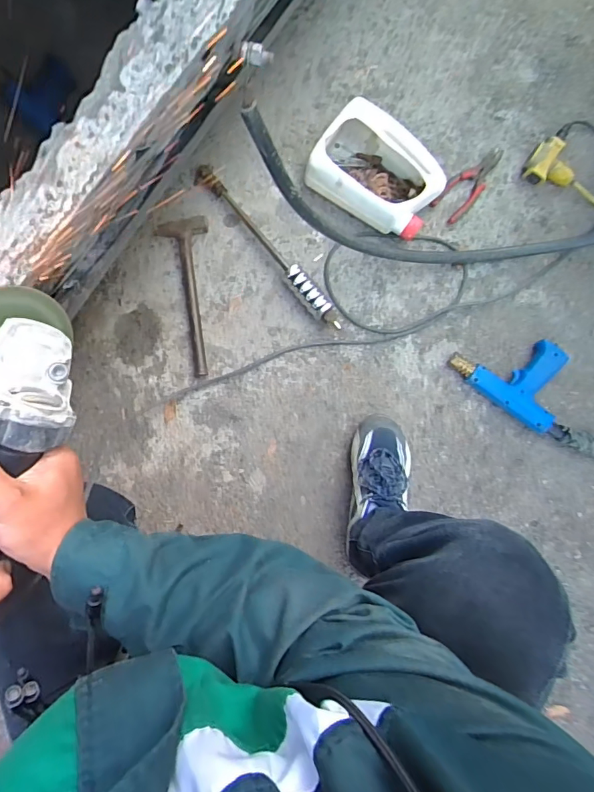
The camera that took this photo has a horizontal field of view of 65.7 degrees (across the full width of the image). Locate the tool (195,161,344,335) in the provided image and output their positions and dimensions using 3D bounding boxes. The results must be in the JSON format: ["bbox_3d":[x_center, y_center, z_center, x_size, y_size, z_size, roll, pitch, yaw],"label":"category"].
[{"bbox_3d":[-0.055,-0.277,0.855,0.042,0.042,0.395,-40,87,-5],"label":"tool"}]

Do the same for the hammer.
[{"bbox_3d":[-0.196,-0.182,0.843,0.093,0.026,0.292,-8,84,-2],"label":"hammer"}]

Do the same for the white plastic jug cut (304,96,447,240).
[{"bbox_3d":[0.153,-0.413,0.846,0.223,0.092,0.174,32,84,2],"label":"white plastic jug cut"}]

